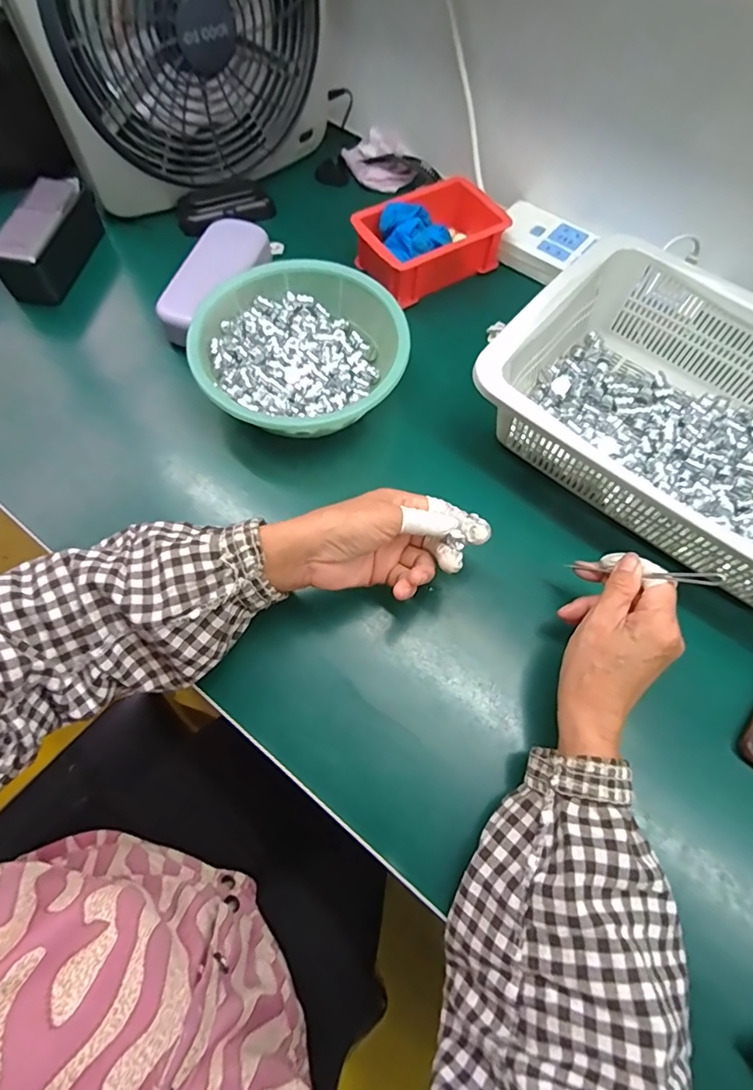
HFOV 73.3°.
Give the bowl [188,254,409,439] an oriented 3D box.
[{"bbox_3d":[-0.066,-0.171,0.475,0.179,0.076,0.184,1,65,-2],"label":"bowl"}]

